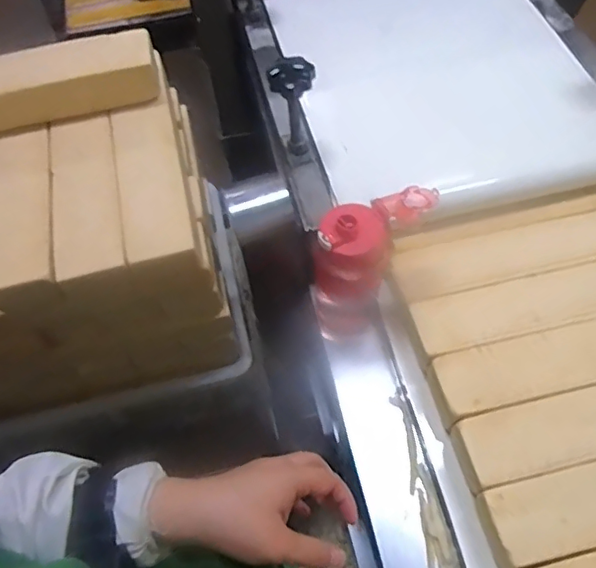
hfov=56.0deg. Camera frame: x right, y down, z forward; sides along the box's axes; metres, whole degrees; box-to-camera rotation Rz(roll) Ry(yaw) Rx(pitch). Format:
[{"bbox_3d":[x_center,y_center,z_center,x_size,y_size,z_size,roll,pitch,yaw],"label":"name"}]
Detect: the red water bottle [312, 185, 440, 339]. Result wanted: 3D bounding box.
[{"bbox_3d":[0.090,-0.031,0.689,0.155,0.190,0.076,-39,65,-17],"label":"red water bottle"}]

